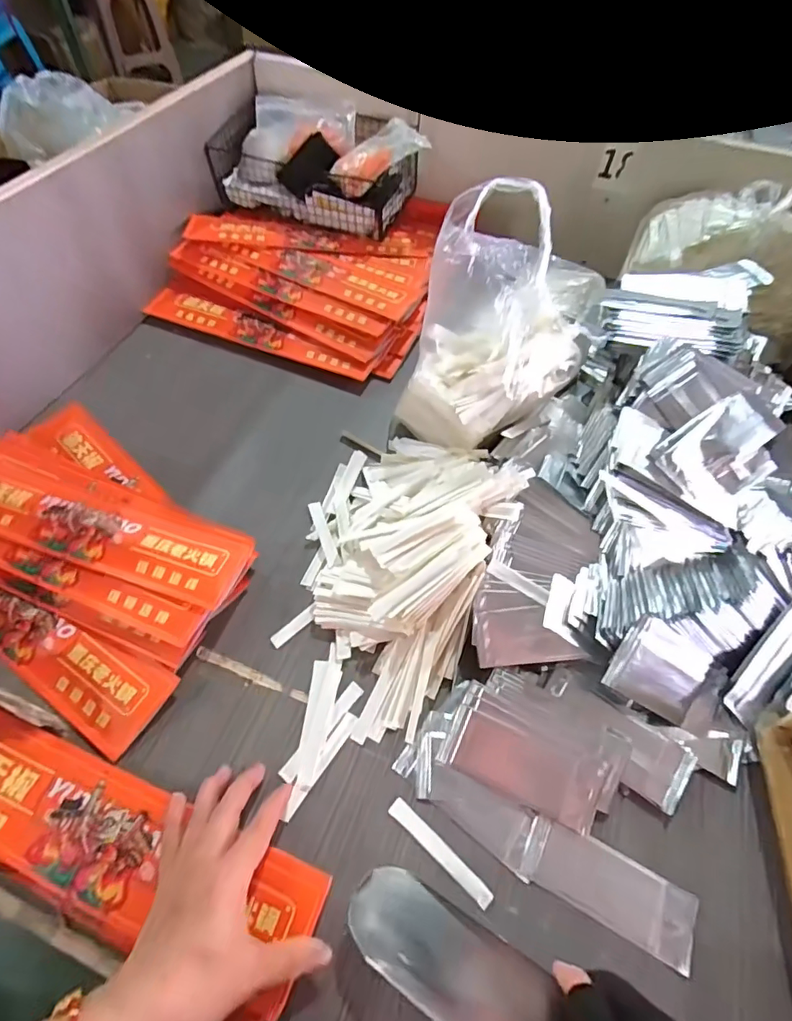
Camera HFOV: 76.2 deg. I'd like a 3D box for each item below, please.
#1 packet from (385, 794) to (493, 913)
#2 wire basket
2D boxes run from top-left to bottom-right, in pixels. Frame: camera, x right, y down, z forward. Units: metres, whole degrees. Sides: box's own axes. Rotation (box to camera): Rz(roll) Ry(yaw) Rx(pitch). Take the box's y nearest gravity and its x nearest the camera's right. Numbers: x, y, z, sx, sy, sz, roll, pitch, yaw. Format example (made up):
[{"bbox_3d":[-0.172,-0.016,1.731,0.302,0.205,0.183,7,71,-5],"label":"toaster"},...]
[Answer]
[{"bbox_3d":[0.033,0.258,0.382,0.093,0.005,0.013,38,63,19],"label":"packet"},{"bbox_3d":[-0.108,-0.517,0.752,0.292,0.108,0.161,18,58,8],"label":"wire basket"}]

